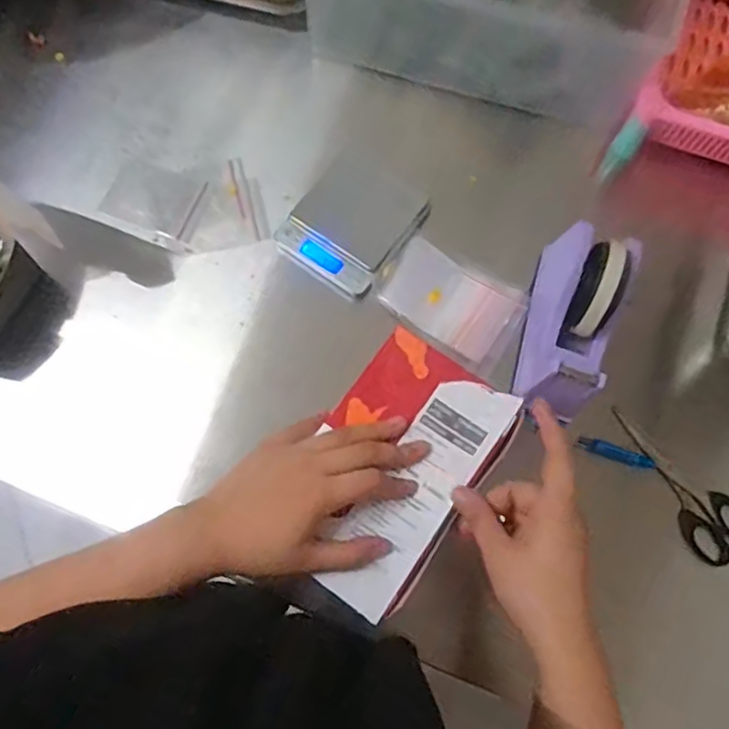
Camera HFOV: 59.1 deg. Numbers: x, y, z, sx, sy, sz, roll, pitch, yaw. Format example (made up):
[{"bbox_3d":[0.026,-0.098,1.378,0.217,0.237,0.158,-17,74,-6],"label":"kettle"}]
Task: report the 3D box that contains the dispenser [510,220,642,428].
[{"bbox_3d":[0.176,-0.037,0.541,0.065,0.091,0.162,18,73,5],"label":"dispenser"}]

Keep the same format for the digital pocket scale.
[{"bbox_3d":[-0.010,-0.141,0.623,0.111,0.022,0.134,34,75,9],"label":"digital pocket scale"}]

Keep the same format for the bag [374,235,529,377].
[{"bbox_3d":[0.080,-0.059,0.597,0.131,0.013,0.080,31,74,9],"label":"bag"}]

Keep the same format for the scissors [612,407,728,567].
[{"bbox_3d":[0.279,0.097,0.560,0.052,0.027,0.151,-28,75,-10],"label":"scissors"}]

